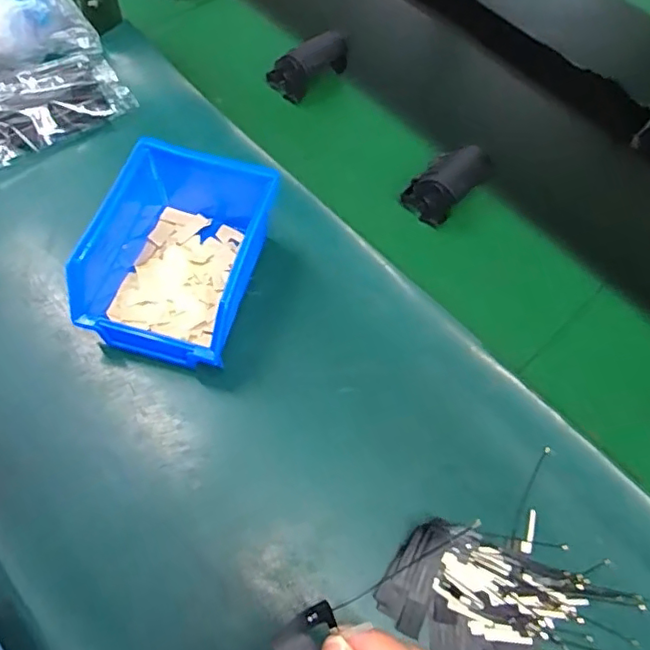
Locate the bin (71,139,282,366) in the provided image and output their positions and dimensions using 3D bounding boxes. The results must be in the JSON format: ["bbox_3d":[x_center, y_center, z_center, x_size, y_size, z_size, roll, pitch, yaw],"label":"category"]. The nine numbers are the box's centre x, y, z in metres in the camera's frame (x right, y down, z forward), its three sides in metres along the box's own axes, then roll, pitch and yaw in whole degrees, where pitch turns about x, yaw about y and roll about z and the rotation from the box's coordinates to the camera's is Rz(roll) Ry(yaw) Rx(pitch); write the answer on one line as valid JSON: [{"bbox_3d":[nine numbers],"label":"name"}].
[{"bbox_3d":[-0.105,-0.048,0.409,0.108,0.072,0.144,13,66,4],"label":"bin"}]

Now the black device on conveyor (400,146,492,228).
[{"bbox_3d":[0.108,-0.124,0.491,0.049,0.040,0.069,40,70,15],"label":"black device on conveyor"}]

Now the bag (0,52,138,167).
[{"bbox_3d":[-0.283,-0.177,0.477,0.222,0.021,0.080,-25,68,-17],"label":"bag"}]

